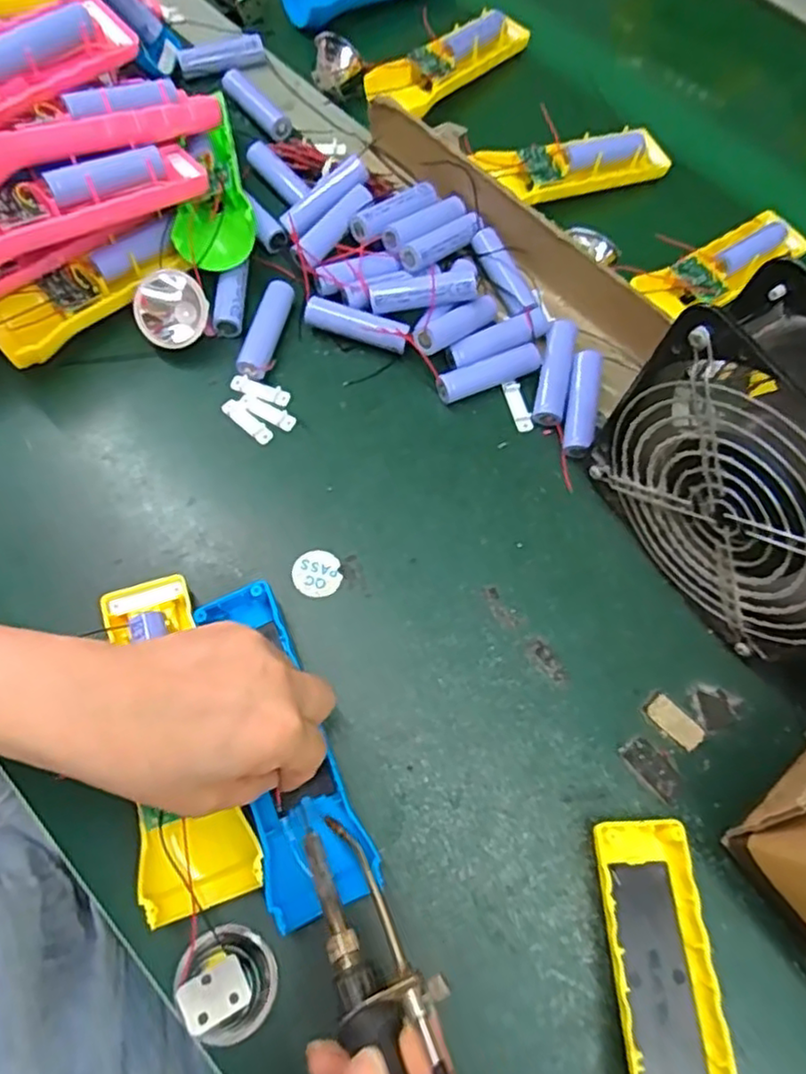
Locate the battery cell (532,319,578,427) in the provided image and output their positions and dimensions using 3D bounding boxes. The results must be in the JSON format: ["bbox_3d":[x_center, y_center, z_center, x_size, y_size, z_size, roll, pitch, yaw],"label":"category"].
[{"bbox_3d":[0.094,-0.102,0.402,0.019,0.015,0.066,13,69,2],"label":"battery cell"}]

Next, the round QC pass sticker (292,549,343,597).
[{"bbox_3d":[-0.048,0.021,0.365,0.027,0.004,0.026,1,69,-3],"label":"round QC pass sticker"}]

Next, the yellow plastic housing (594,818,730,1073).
[{"bbox_3d":[0.114,0.207,0.281,0.048,0.027,0.153,-1,69,-4],"label":"yellow plastic housing"}]

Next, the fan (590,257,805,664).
[{"bbox_3d":[0.171,-0.025,0.304,0.064,0.138,0.144,-33,74,-14],"label":"fan"}]

